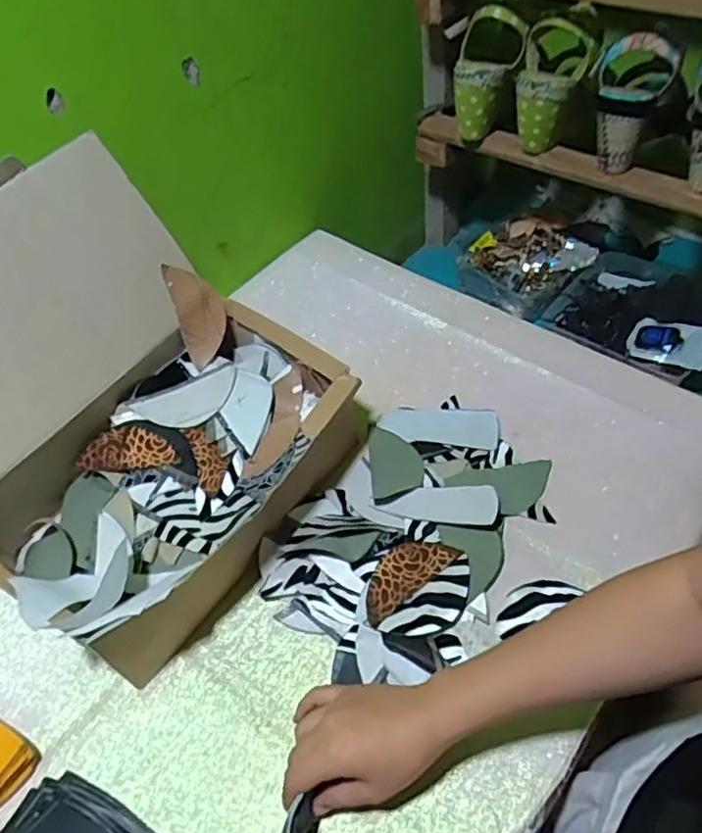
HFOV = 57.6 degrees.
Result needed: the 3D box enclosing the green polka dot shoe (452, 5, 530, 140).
[{"bbox_3d":[0.157,-0.414,0.777,0.075,0.147,0.069,34,39,27],"label":"green polka dot shoe"}]

